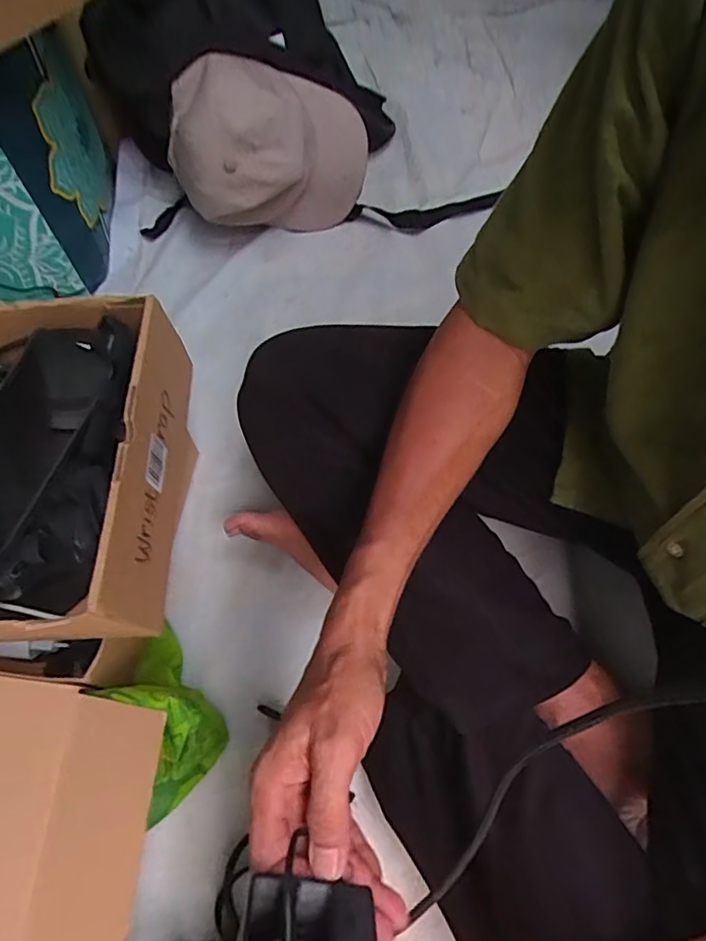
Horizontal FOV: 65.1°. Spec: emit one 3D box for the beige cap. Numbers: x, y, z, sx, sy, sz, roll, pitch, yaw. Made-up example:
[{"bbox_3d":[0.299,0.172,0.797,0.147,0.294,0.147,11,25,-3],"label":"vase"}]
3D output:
[{"bbox_3d":[-0.098,-0.402,0.695,0.244,0.180,0.121,-27,66,-11],"label":"beige cap"}]

